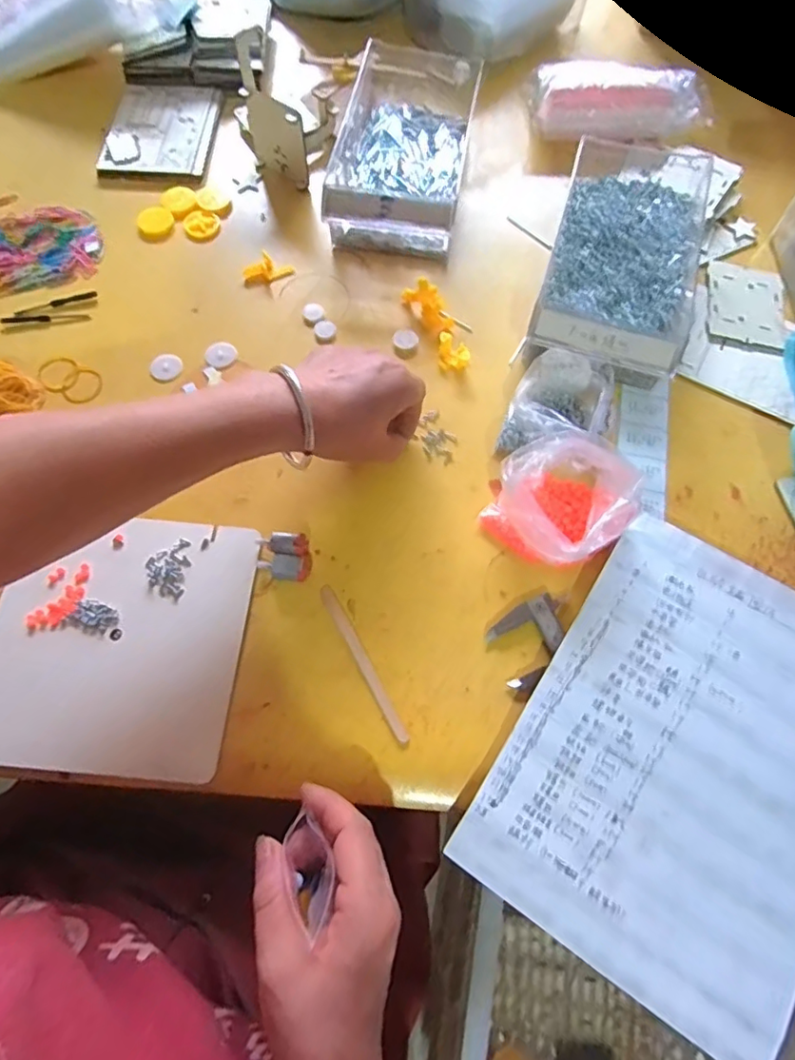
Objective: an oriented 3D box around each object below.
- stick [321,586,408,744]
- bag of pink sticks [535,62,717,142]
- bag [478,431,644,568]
[{"bbox_3d":[-0.025,0.091,0.388,0.010,0.004,0.120,-27,69,-12],"label":"stick"},{"bbox_3d":[0.244,-0.475,0.613,0.184,0.055,0.108,0,66,-1],"label":"bag of pink sticks"},{"bbox_3d":[0.121,-0.021,0.410,0.085,0.062,0.089,-42,73,-17],"label":"bag"}]

